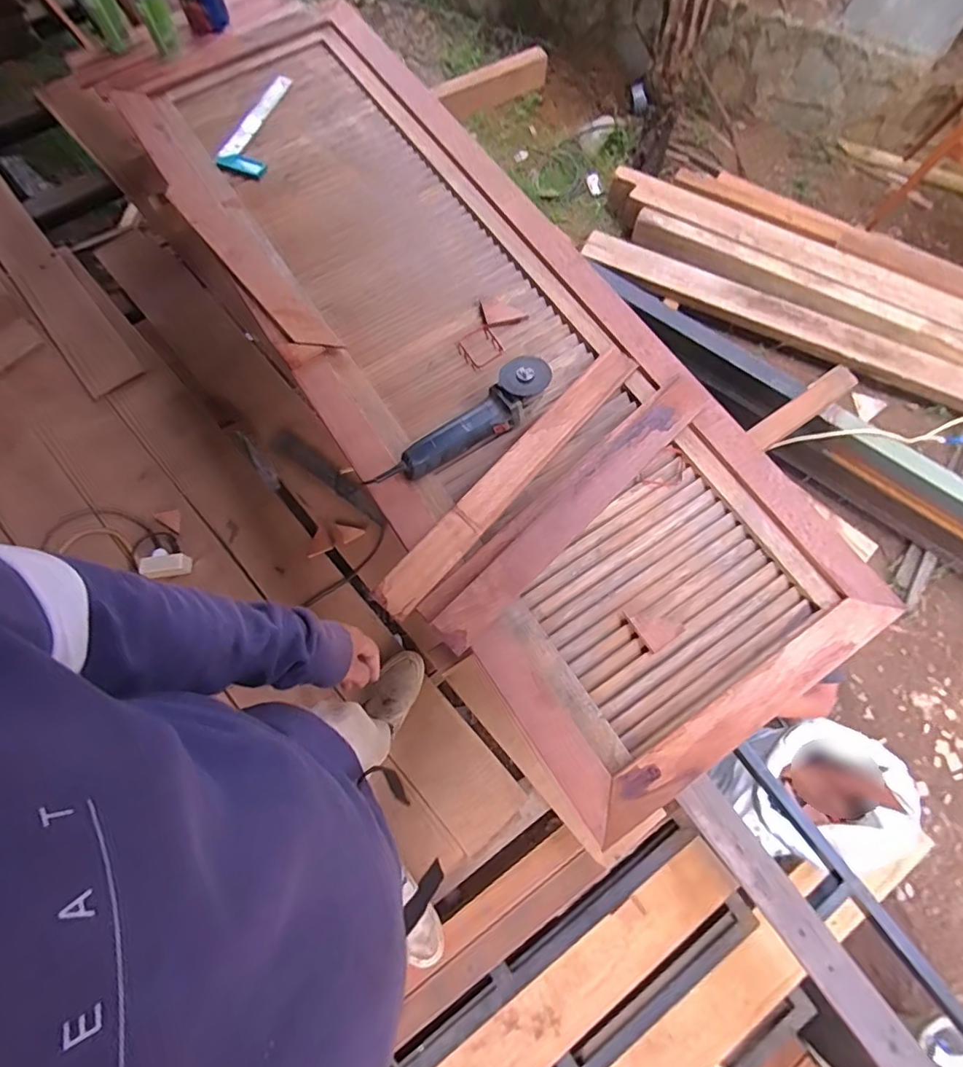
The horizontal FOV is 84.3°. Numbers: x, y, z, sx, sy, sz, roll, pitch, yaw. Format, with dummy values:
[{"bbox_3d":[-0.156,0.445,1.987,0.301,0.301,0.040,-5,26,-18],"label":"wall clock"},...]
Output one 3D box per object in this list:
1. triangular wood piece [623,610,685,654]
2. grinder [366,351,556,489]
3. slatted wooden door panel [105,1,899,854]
[{"bbox_3d":[0.273,0.142,0.842,0.063,0.008,0.075,-31,76,-9],"label":"triangular wood piece"},{"bbox_3d":[-0.031,-0.169,0.908,0.350,0.088,0.085,-38,77,-11],"label":"grinder"},{"bbox_3d":[-0.099,-0.408,1.011,0.628,0.051,1.779,-33,76,-8],"label":"slatted wooden door panel"}]

